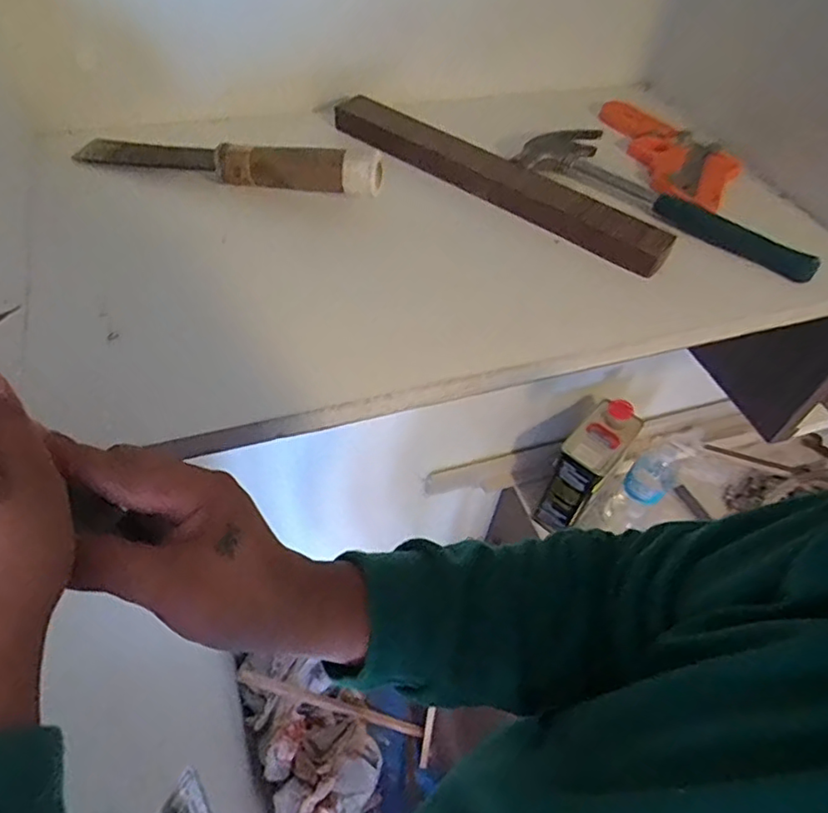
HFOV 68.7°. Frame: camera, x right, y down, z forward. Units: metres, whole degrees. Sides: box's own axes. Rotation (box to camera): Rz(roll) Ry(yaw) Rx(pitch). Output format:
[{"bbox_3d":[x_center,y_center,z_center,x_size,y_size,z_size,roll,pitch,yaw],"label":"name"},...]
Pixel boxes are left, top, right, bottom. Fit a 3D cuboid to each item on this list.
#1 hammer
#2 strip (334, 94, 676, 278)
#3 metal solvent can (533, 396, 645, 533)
[{"bbox_3d":[0.207,-0.178,0.502,0.244,0.023,0.092,25,53,15],"label":"hammer"},{"bbox_3d":[0.062,-0.189,0.495,0.306,0.024,0.034,33,55,20],"label":"strip"},{"bbox_3d":[0.325,0.115,1.144,0.094,0.233,0.167,33,55,20],"label":"metal solvent can"}]

